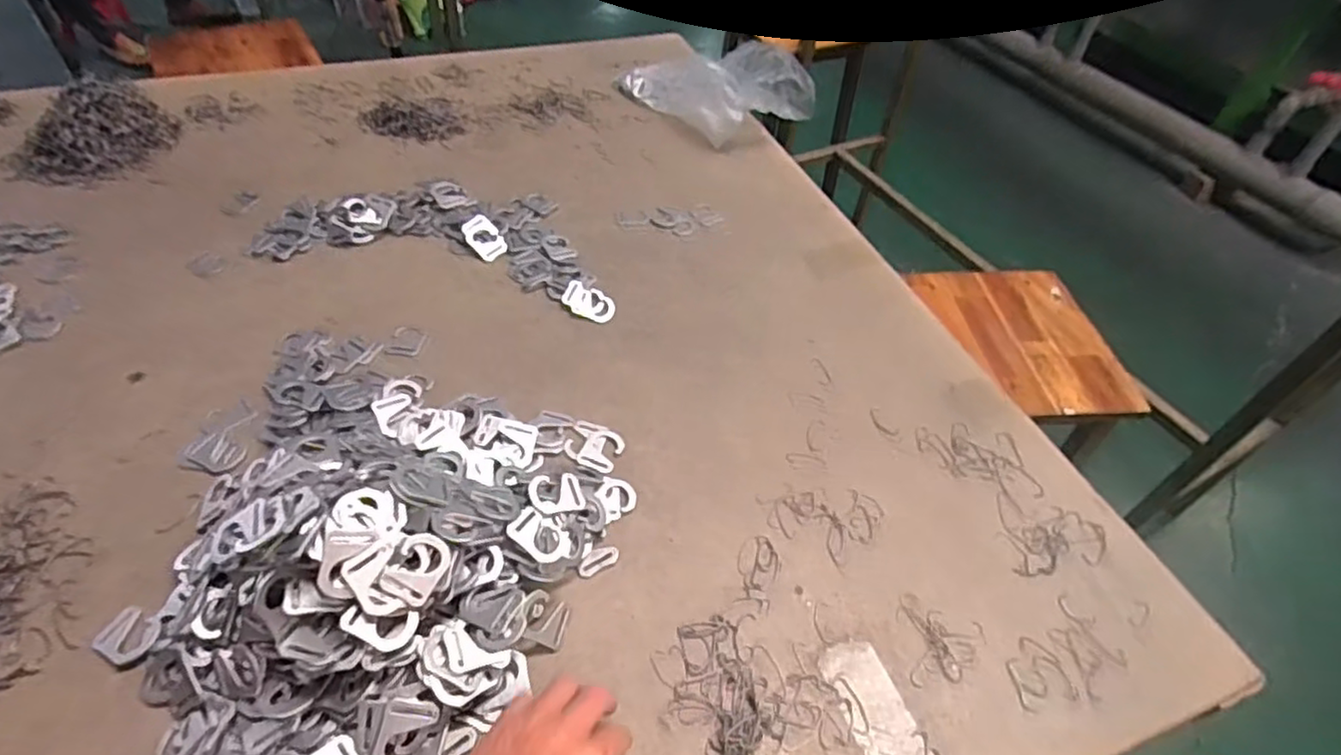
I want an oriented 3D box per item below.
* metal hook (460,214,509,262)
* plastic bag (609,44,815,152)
[{"bbox_3d":[-0.220,-0.164,0.804,0.060,0.008,0.037,45,68,2],"label":"metal hook"},{"bbox_3d":[0.063,-0.439,1.022,0.193,0.101,0.252,-20,53,-22],"label":"plastic bag"}]

